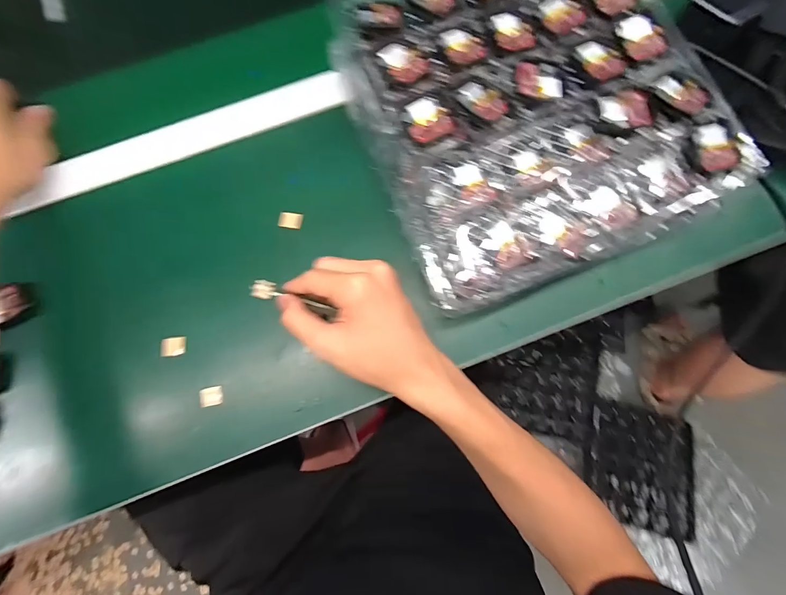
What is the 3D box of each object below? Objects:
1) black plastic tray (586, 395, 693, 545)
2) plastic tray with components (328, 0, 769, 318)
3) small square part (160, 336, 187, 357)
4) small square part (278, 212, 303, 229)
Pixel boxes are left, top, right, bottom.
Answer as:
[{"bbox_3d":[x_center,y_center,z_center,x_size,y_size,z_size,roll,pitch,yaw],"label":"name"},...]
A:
[{"bbox_3d":[0.608,0.416,0.915,0.253,0.050,0.277,12,78,3],"label":"black plastic tray"},{"bbox_3d":[0.117,-0.165,0.324,0.272,0.063,0.282,-22,78,-4],"label":"plastic tray with components"},{"bbox_3d":[-0.202,0.045,0.342,0.021,0.007,0.018,-7,77,-1],"label":"small square part"},{"bbox_3d":[-0.101,-0.077,0.368,0.023,0.007,0.015,3,77,1],"label":"small square part"}]

